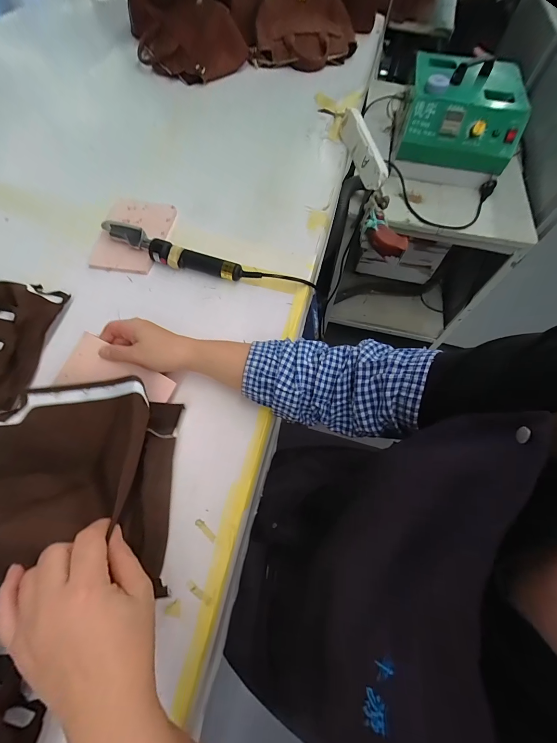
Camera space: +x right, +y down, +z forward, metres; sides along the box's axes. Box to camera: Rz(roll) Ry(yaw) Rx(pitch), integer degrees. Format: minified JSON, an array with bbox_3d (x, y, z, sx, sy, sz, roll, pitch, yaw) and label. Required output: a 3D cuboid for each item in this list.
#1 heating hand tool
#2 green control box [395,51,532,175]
[{"bbox_3d":[-0.190,-0.206,0.531,0.264,0.035,0.040,20,64,7],"label":"heating hand tool"},{"bbox_3d":[0.528,-0.750,0.879,0.312,0.146,0.304,14,63,4],"label":"green control box"}]

